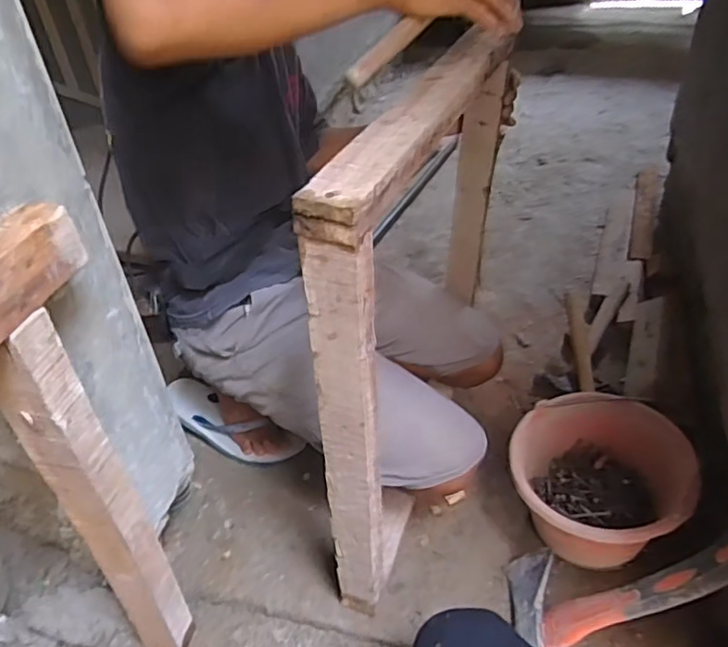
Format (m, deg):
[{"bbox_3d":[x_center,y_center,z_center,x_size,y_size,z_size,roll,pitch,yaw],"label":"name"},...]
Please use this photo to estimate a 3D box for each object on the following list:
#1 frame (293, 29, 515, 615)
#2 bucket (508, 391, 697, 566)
[{"bbox_3d":[0.083,-0.007,0.843,0.069,0.626,0.549,12,43,19],"label":"frame"},{"bbox_3d":[0.332,0.234,0.889,0.234,0.160,0.215,-3,40,2],"label":"bucket"}]

